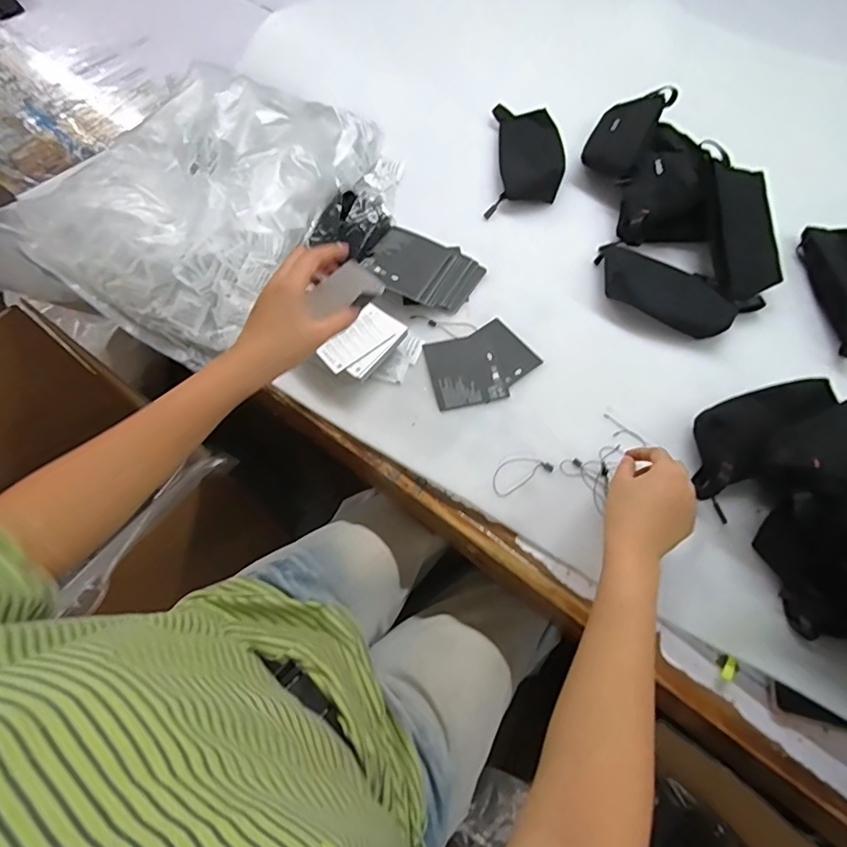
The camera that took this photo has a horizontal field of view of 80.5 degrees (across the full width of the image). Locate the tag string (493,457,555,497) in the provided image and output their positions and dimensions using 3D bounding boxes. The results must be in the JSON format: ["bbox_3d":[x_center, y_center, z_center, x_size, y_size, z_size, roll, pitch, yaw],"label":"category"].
[{"bbox_3d":[0.109,0.054,0.568,0.076,0.004,0.034,-26,66,-13],"label":"tag string"}]

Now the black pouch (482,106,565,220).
[{"bbox_3d":[0.159,-0.409,0.775,0.106,0.034,0.218,7,63,3],"label":"black pouch"}]

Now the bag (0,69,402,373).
[{"bbox_3d":[-0.294,-0.322,0.696,0.374,0.091,0.445,27,66,13],"label":"bag"}]

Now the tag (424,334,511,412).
[{"bbox_3d":[0.052,-0.066,0.624,0.086,0.006,0.095,-12,64,-6],"label":"tag"}]

